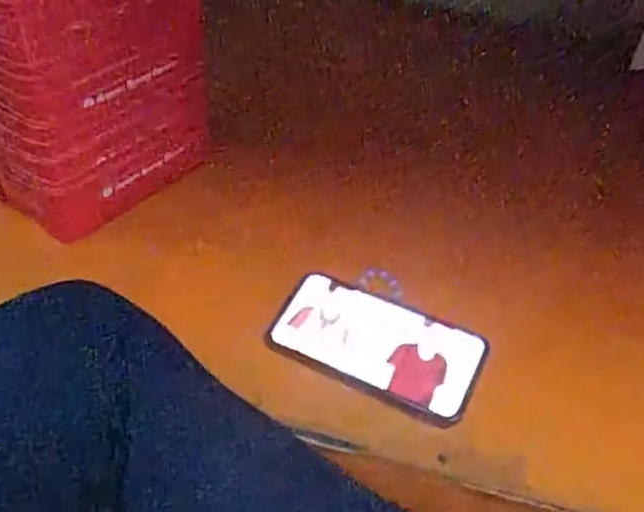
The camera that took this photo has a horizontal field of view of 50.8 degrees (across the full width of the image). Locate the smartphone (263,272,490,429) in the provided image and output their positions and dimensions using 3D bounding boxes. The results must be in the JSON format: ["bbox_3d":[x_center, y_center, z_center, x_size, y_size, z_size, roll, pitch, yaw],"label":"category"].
[{"bbox_3d":[0.041,0.069,0.531,0.161,0.013,0.080,19,59,17],"label":"smartphone"}]

